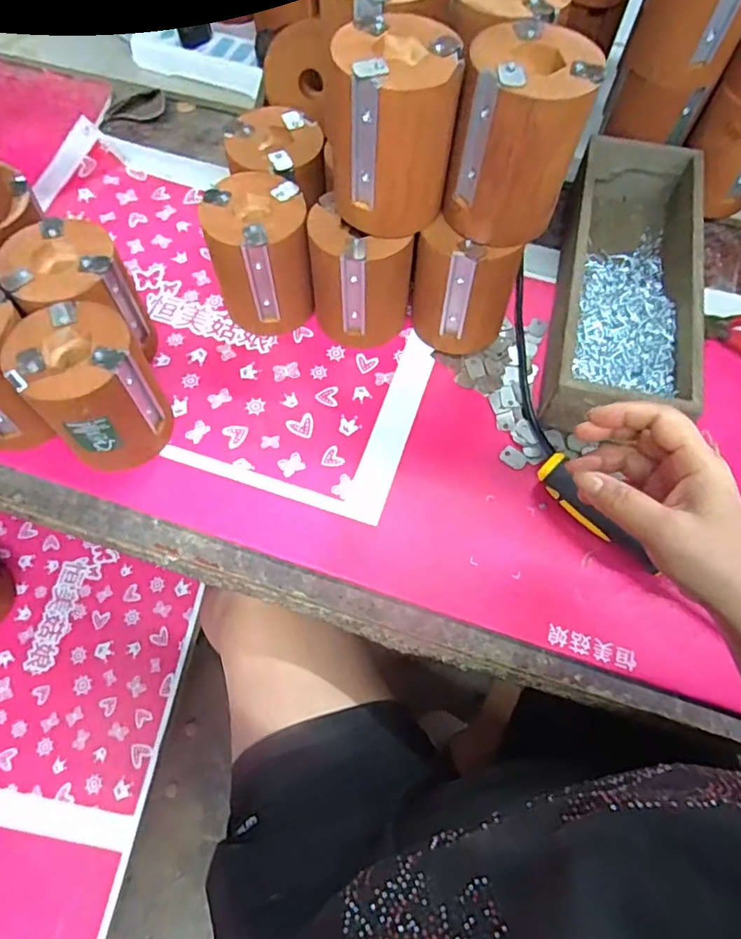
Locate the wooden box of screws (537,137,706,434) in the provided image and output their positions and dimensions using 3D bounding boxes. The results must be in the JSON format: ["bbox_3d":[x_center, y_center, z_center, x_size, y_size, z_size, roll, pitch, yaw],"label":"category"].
[{"bbox_3d":[0.214,-0.161,0.470,0.098,0.066,0.287,12,66,5],"label":"wooden box of screws"}]

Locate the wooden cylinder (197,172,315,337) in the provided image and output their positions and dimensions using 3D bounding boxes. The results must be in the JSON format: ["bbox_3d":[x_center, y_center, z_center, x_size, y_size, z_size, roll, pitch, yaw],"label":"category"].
[{"bbox_3d":[-0.087,-0.169,0.446,0.075,0.106,0.075,-11,66,-6],"label":"wooden cylinder"}]

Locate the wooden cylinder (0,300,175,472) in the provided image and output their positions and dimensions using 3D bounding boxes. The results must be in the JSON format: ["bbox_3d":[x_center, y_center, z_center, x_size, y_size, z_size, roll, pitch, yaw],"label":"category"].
[{"bbox_3d":[-0.192,-0.054,0.393,0.077,0.103,0.084,-36,70,-16],"label":"wooden cylinder"}]

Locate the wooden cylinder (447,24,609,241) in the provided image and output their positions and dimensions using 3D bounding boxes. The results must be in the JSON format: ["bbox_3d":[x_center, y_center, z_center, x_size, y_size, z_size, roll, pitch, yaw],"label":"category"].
[{"bbox_3d":[0.094,-0.215,0.360,0.077,0.101,0.077,0,67,0],"label":"wooden cylinder"}]

